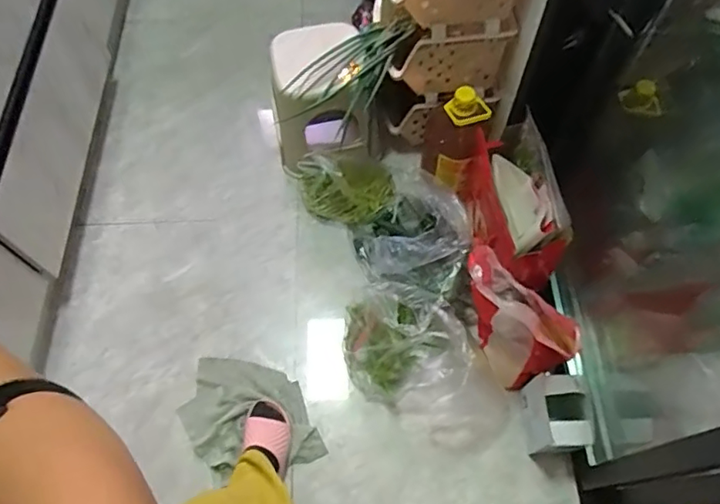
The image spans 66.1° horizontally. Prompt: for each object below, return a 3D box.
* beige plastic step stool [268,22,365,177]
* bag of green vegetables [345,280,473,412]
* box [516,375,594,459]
[{"bbox_3d":[-0.110,-0.423,1.483,0.236,0.253,0.301,-4,64,-3],"label":"beige plastic step stool"},{"bbox_3d":[0.104,0.214,1.282,0.298,0.168,0.258,20,66,11],"label":"bag of green vegetables"},{"bbox_3d":[0.413,0.345,1.179,0.101,0.166,0.155,-5,64,-1],"label":"box"}]

